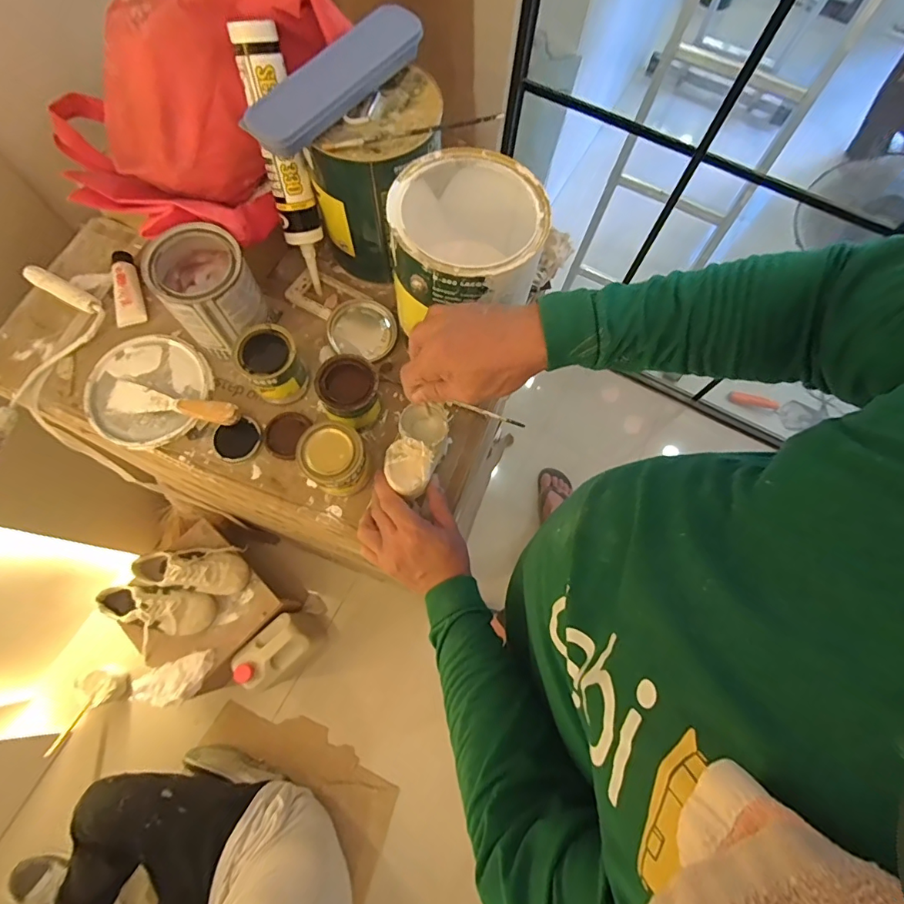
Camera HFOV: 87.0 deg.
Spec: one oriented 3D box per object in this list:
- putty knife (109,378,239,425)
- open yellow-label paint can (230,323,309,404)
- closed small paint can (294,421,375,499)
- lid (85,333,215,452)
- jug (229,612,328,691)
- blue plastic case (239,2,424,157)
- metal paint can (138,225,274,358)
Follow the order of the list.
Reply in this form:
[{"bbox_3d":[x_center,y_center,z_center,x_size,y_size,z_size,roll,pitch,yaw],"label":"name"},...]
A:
[{"bbox_3d":[-0.348,-0.058,0.593,0.170,0.020,0.040,15,71,3],"label":"putty knife"},{"bbox_3d":[-0.221,-0.107,0.587,0.069,0.081,0.069,1,71,-2],"label":"open yellow-label paint can"},{"bbox_3d":[-0.133,0.009,0.554,0.068,0.093,0.070,1,71,-2],"label":"closed small paint can"},{"bbox_3d":[-0.391,-0.081,0.613,0.143,0.012,0.149,1,71,-2],"label":"lid"},{"bbox_3d":[-0.418,0.498,1.201,0.180,0.222,0.114,-40,77,-14],"label":"jug"},{"bbox_3d":[-0.121,-0.393,0.501,0.053,0.042,0.229,38,74,10],"label":"blue plastic case"},{"bbox_3d":[-0.293,-0.196,0.584,0.114,0.121,0.102,43,75,12],"label":"metal paint can"}]

